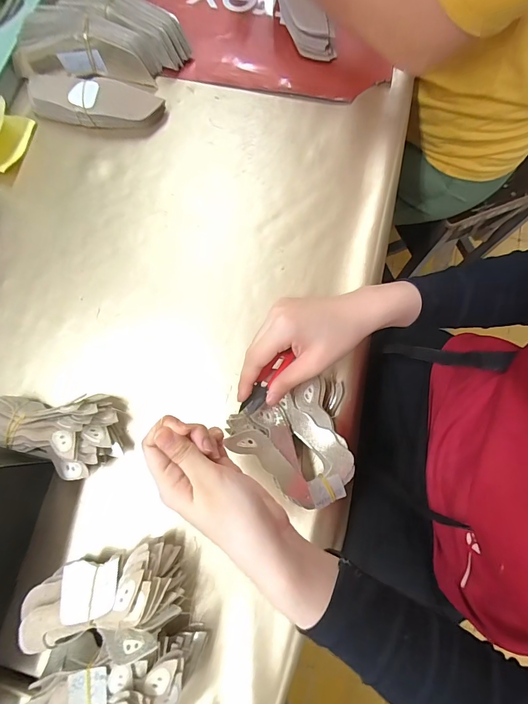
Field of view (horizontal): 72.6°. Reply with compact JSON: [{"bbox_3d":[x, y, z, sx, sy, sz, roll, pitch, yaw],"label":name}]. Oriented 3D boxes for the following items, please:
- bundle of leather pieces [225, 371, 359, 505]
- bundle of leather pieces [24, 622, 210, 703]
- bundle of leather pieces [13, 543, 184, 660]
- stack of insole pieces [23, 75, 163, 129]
[{"bbox_3d":[0.039,0.091,0.360,0.121,0.052,0.117,-26,77,-5],"label":"bundle of leather pieces"},{"bbox_3d":[-0.130,0.288,0.321,0.150,0.064,0.078,-15,77,-2],"label":"bundle of leather pieces"},{"bbox_3d":[-0.145,0.226,0.337,0.134,0.062,0.068,-13,77,-2],"label":"bundle of leather pieces"},{"bbox_3d":[-0.224,-0.337,0.480,0.169,0.036,0.070,1,76,1],"label":"stack of insole pieces"}]

